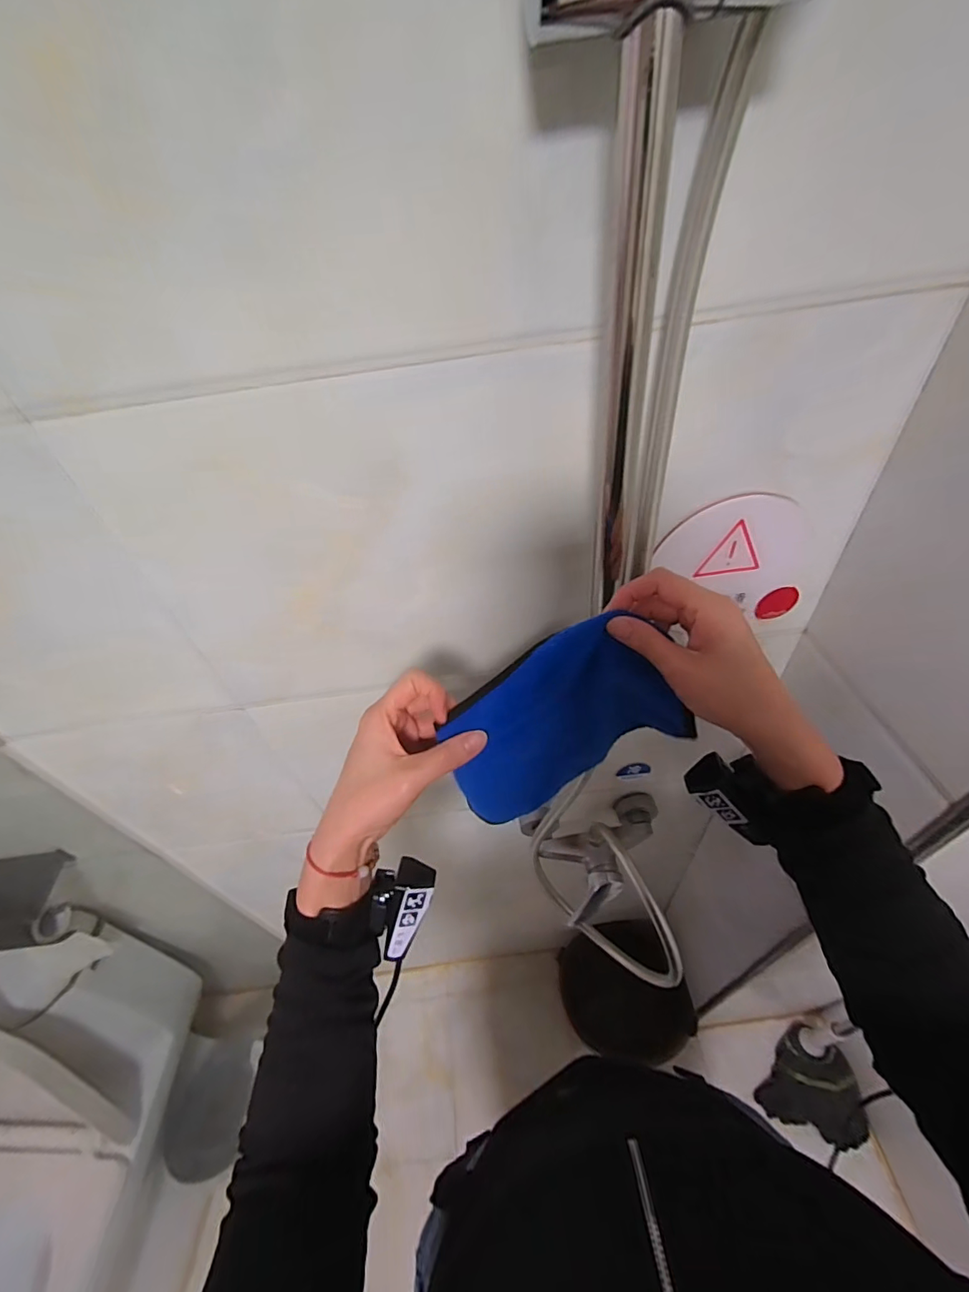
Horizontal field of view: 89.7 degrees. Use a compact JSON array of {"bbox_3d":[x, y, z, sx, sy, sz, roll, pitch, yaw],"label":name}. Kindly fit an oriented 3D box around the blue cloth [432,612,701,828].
[{"bbox_3d":[0.072,0.060,0.384,0.198,0.184,0.028,-19,46,-11],"label":"blue cloth"}]

